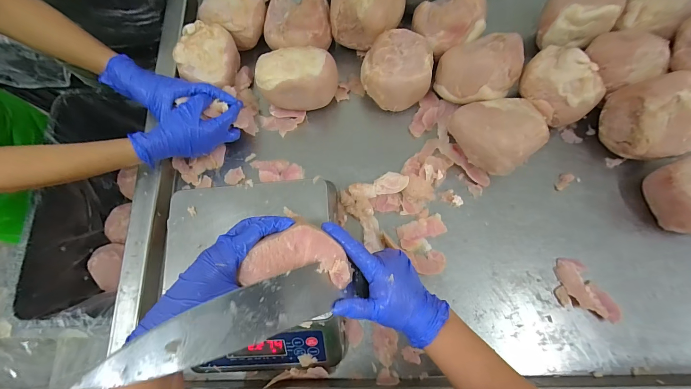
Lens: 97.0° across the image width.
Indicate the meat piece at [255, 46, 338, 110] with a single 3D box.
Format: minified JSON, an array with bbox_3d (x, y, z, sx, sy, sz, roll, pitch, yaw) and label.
[{"bbox_3d":[-0.084,-0.204,0.554,0.140,0.100,0.085,-13,74,-1],"label":"meat piece"}]

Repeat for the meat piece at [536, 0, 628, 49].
[{"bbox_3d":[0.418,-0.328,0.551,0.112,0.078,0.103,7,75,4],"label":"meat piece"}]

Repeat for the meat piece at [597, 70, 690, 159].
[{"bbox_3d":[0.498,-0.118,0.498,0.094,0.127,0.125,-16,71,-3],"label":"meat piece"}]

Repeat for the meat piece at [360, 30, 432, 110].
[{"bbox_3d":[0.091,-0.226,0.566,0.121,0.093,0.126,-5,74,1],"label":"meat piece"}]

